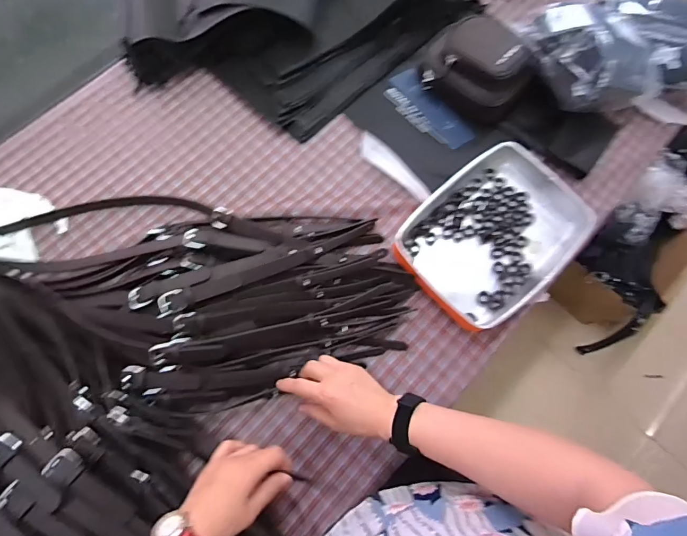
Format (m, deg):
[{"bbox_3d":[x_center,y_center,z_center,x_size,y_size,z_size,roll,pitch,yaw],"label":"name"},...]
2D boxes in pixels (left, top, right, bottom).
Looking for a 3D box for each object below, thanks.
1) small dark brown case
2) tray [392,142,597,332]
[{"bbox_3d":[0.216,-0.332,0.683,0.179,0.108,0.099,34,76,8],"label":"small dark brown case"},{"bbox_3d":[0.231,-0.053,0.636,0.210,0.045,0.283,43,77,10],"label":"tray"}]

